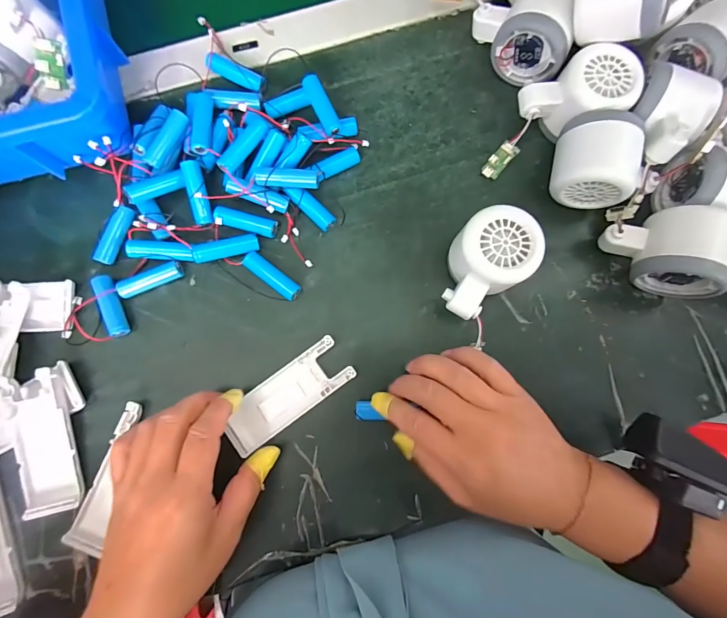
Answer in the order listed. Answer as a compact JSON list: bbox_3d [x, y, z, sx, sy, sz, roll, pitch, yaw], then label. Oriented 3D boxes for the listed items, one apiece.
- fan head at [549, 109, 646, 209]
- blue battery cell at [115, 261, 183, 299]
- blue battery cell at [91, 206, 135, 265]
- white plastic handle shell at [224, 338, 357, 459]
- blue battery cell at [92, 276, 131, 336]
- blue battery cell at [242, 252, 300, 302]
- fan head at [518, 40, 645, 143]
[{"bbox_3d":[0.183,-0.119,0.287,0.056,0.055,0.066,9,84,0],"label":"fan head"},{"bbox_3d":[-0.172,-0.024,0.295,0.050,0.012,0.014,-22,85,-4],"label":"blue battery cell"},{"bbox_3d":[-0.201,-0.060,0.295,0.013,0.015,0.048,24,84,1],"label":"blue battery cell"},{"bbox_3d":[-0.059,0.068,0.285,0.105,0.012,0.041,-39,86,-4],"label":"white plastic handle shell"},{"bbox_3d":[-0.200,-0.003,0.289,0.013,0.017,0.050,-21,85,-4],"label":"blue battery cell"},{"bbox_3d":[-0.074,-0.027,0.297,0.050,0.013,0.014,38,84,3],"label":"blue battery cell"},{"bbox_3d":[0.169,-0.171,0.296,0.080,0.053,0.049,-14,84,-3],"label":"fan head"}]

